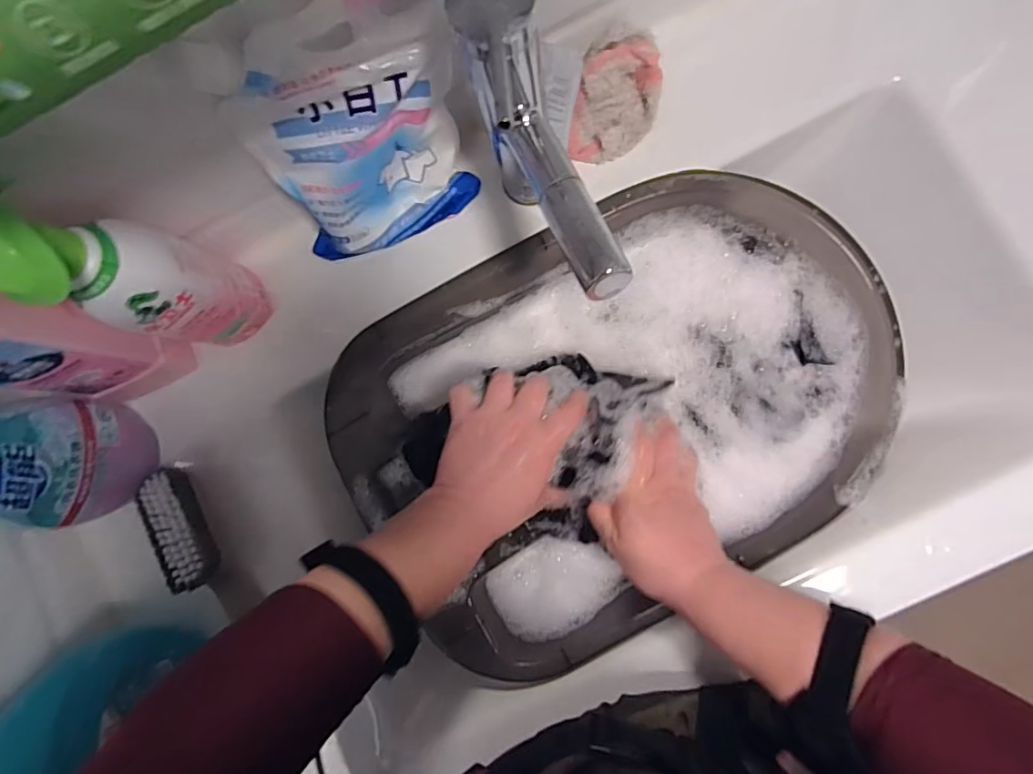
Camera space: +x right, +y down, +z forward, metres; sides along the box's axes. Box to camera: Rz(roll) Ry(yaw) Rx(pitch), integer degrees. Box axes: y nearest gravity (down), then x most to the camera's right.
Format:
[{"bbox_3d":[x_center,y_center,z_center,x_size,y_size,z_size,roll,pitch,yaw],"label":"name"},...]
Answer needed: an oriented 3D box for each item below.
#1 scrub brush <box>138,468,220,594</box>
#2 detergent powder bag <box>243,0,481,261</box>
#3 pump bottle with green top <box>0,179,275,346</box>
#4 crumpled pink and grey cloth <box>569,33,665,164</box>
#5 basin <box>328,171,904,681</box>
[{"bbox_3d":[-0.277,0.115,0.441,0.037,0.025,0.098,-30,83,3],"label":"scrub brush"},{"bbox_3d":[-0.102,-0.176,0.381,0.182,0.181,0.070,-30,83,3],"label":"detergent powder bag"},{"bbox_3d":[-0.256,-0.075,0.370,0.056,0.225,0.076,22,88,8],"label":"pump bottle with green top"},{"bbox_3d":[0.081,-0.235,0.436,0.066,0.038,0.097,12,87,7],"label":"crumpled pink and grey cloth"},{"bbox_3d":[0.089,0.017,0.458,0.451,0.097,0.320,-27,83,4],"label":"basin"}]

